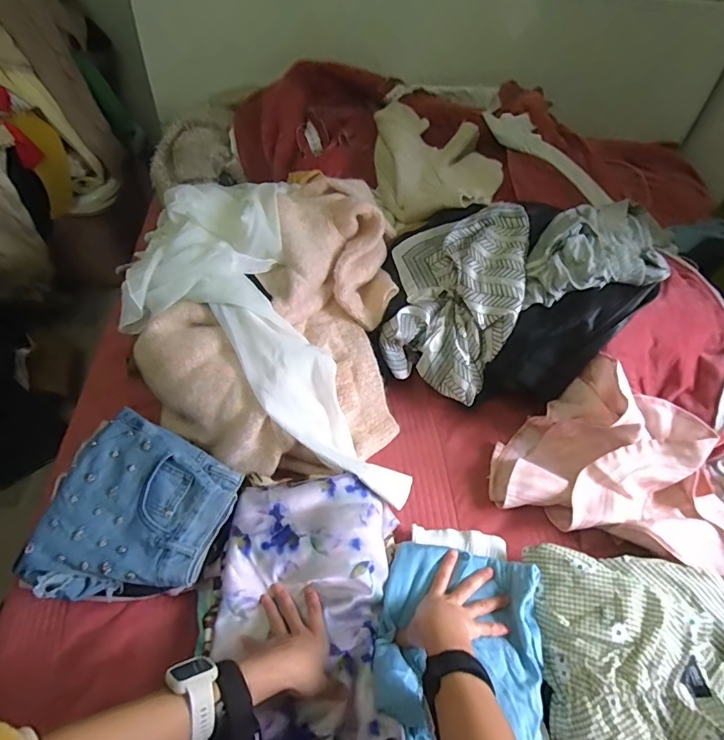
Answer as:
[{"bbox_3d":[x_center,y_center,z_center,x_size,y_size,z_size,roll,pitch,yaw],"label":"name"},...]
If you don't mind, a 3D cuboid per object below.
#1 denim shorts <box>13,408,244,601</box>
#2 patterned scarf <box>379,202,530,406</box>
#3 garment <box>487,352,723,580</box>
[{"bbox_3d":[-0.308,0.193,0.619,0.235,0.041,0.237,20,55,9],"label":"denim shorts"},{"bbox_3d":[0.157,-0.131,0.825,0.222,0.170,0.312,13,54,5],"label":"patterned scarf"},{"bbox_3d":[0.414,0.155,0.697,0.367,0.167,0.234,27,56,14],"label":"garment"}]

